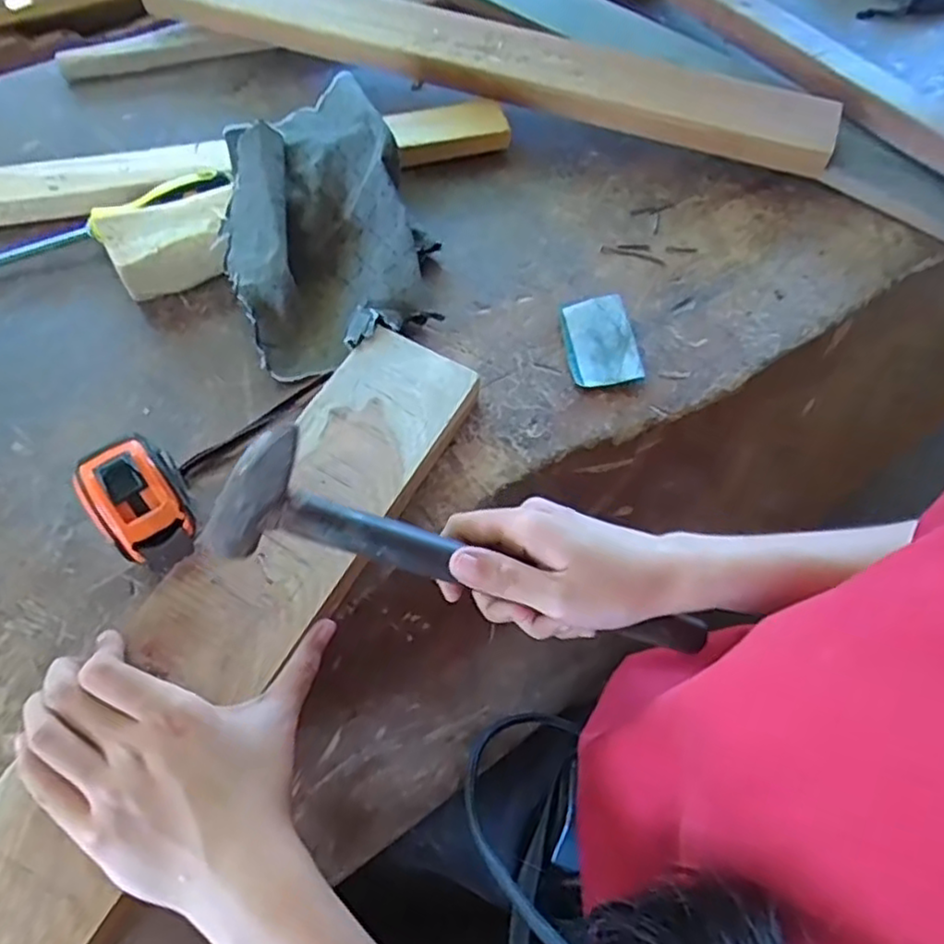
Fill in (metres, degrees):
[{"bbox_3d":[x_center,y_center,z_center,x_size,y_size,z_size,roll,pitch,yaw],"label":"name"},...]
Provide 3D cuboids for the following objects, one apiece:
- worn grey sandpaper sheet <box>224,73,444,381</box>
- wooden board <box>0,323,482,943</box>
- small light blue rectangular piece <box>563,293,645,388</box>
[{"bbox_3d":[-0.105,-0.180,0.478,0.143,0.066,0.206,-18,64,-12],"label":"worn grey sandpaper sheet"},{"bbox_3d":[-0.125,0.073,0.356,0.080,0.016,0.390,28,64,12],"label":"wooden board"},{"bbox_3d":[0.088,-0.090,0.472,0.044,0.015,0.069,-7,62,-6],"label":"small light blue rectangular piece"}]

